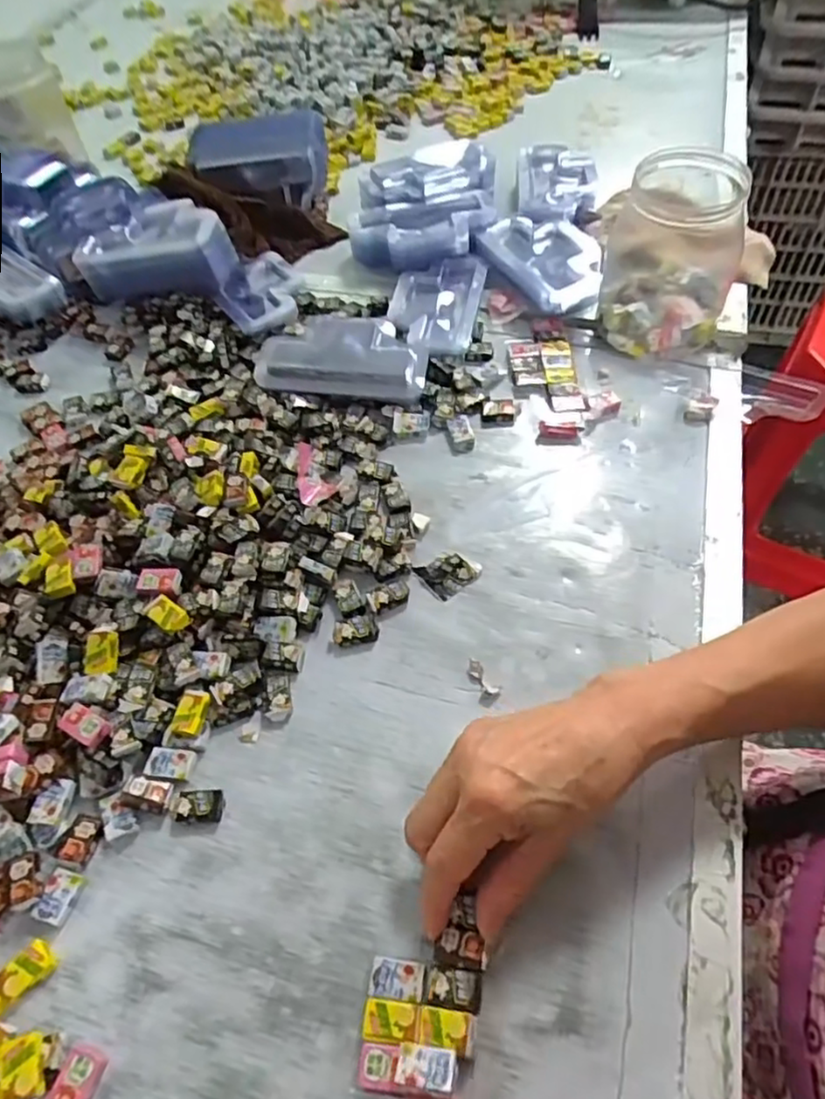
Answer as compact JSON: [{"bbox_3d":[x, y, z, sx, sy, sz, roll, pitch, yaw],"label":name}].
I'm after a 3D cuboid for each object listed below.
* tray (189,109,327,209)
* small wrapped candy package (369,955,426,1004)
[{"bbox_3d":[-0.159,-0.405,0.713,0.138,0.077,0.066,-6,56,-1],"label":"tray"},{"bbox_3d":[-0.007,0.211,0.330,0.026,0.008,0.017,4,56,6],"label":"small wrapped candy package"}]

